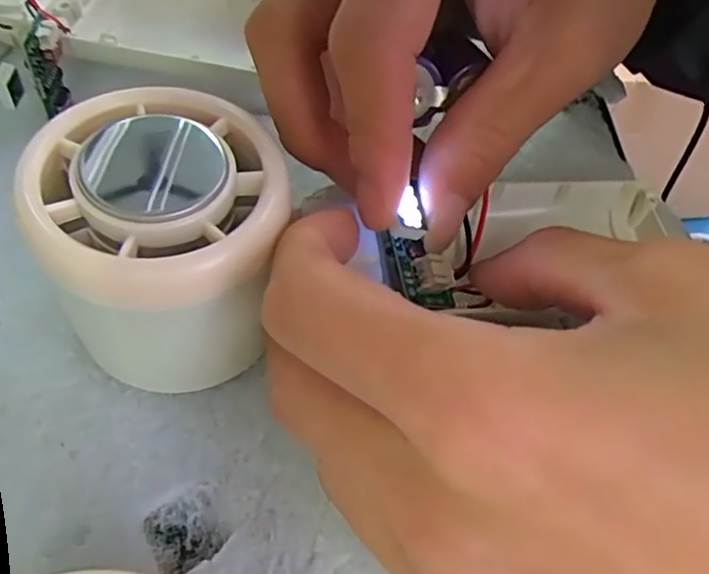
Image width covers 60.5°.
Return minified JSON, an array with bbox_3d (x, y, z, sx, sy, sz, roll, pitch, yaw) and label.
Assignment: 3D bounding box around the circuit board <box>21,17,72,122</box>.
[{"bbox_3d":[-0.099,-0.069,0.195,0.004,0.036,0.014,21,62,-3],"label":"circuit board"}]

